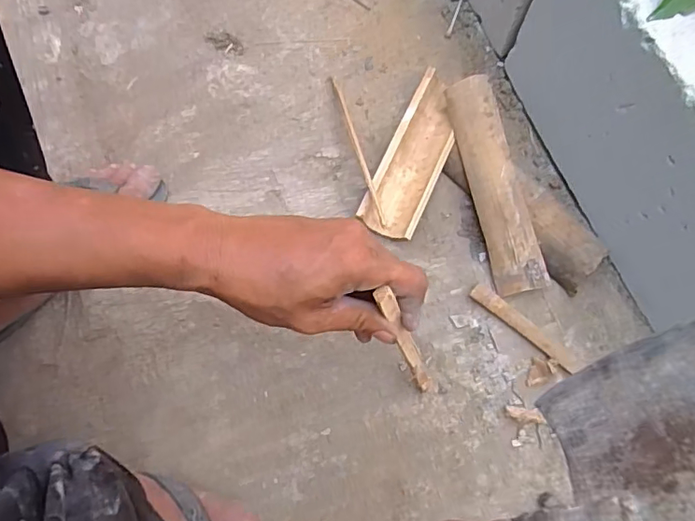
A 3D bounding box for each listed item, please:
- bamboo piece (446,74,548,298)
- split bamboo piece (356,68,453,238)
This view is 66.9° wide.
[{"bbox_3d":[0.155,-0.080,0.553,0.049,0.044,0.230,-13,77,-2],"label":"bamboo piece"},{"bbox_3d":[0.076,-0.114,0.579,0.059,0.043,0.194,24,78,7],"label":"split bamboo piece"}]

